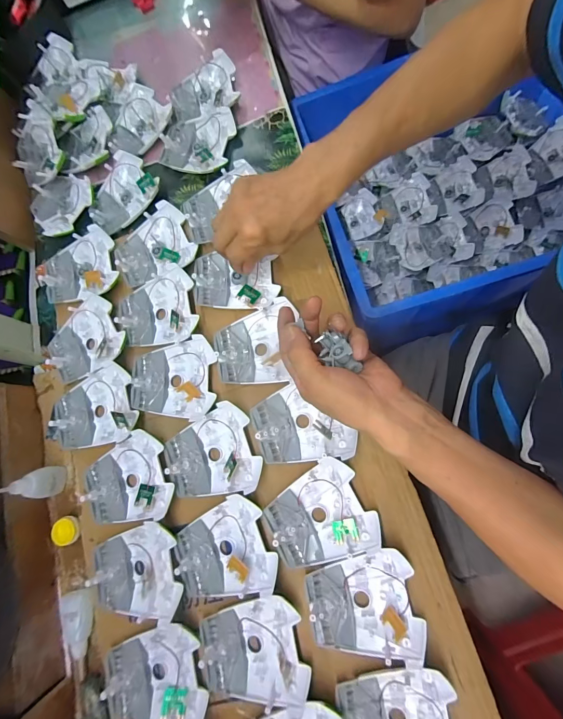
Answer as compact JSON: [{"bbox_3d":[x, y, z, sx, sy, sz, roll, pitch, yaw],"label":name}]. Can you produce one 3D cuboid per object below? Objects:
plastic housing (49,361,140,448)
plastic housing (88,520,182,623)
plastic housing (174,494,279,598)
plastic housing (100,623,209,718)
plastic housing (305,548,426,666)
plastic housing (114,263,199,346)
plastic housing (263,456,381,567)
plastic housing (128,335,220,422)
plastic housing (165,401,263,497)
[{"bbox_3d":[-0.238,0.061,0.427,0.106,0.031,0.092,-17,76,5],"label":"plastic housing"},{"bbox_3d":[-0.167,0.238,0.385,0.108,0.031,0.093,-7,77,8],"label":"plastic housing"},{"bbox_3d":[-0.064,0.211,0.368,0.104,0.017,0.096,-24,76,4],"label":"plastic housing"},{"bbox_3d":[-0.136,0.341,0.362,0.108,0.027,0.094,-14,76,6],"label":"plastic housing"},{"bbox_3d":[0.082,0.247,0.340,0.104,0.022,0.095,-13,77,7],"label":"plastic housing"},{"bbox_3d":[-0.162,-0.066,0.435,0.102,0.024,0.093,-11,77,7],"label":"plastic housing"},{"bbox_3d":[0.040,0.168,0.360,0.104,0.019,0.094,-31,75,2],"label":"plastic housing"},{"bbox_3d":[-0.135,0.023,0.416,0.106,0.019,0.094,-2,78,9],"label":"plastic housing"},{"bbox_3d":[-0.082,0.112,0.393,0.105,0.023,0.096,-22,76,4],"label":"plastic housing"}]

